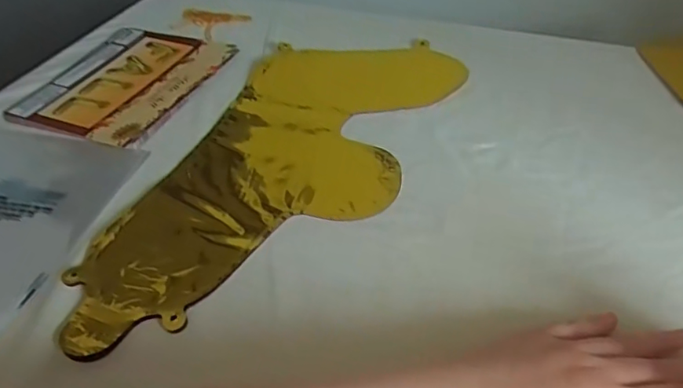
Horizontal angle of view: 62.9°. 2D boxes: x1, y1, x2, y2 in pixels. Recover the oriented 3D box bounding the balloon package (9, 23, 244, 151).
[{"bbox_3d":[-0.234,-0.123,0.602,0.175,0.010,0.194,13,47,20],"label":"balloon package"}]

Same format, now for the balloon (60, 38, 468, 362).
[{"bbox_3d":[-0.043,-0.034,0.486,0.204,0.017,0.420,11,46,17],"label":"balloon"}]

